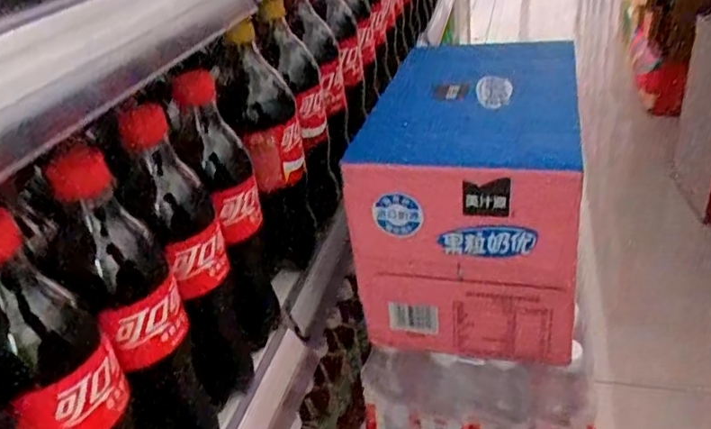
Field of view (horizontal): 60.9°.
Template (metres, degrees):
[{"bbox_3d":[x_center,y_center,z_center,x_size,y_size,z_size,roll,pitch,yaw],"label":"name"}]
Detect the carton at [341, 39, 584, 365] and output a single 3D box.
[{"bbox_3d":[0.128,-0.031,0.640,0.189,0.210,0.292,4,34,17],"label":"carton"}]

